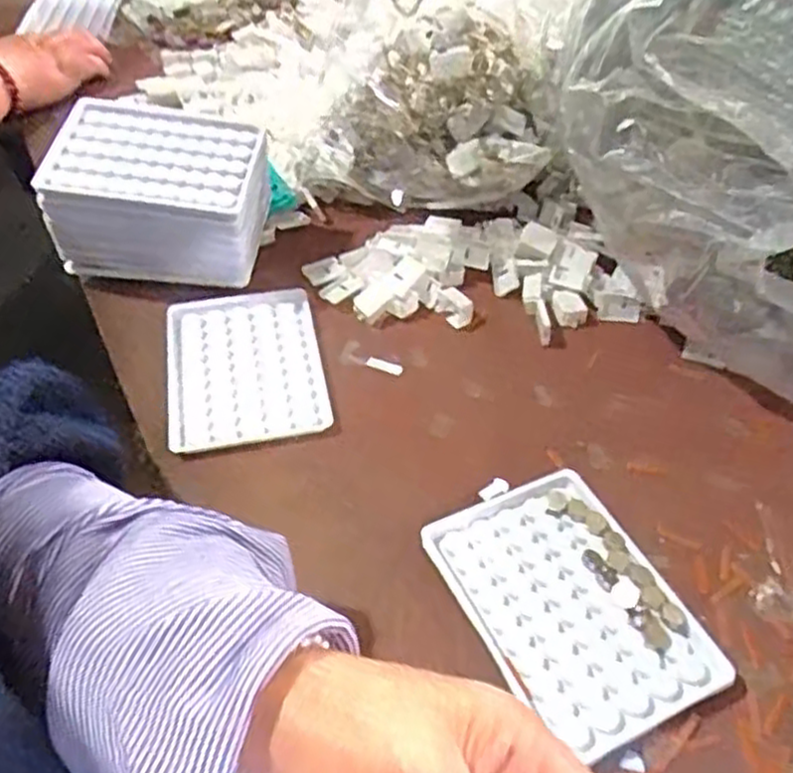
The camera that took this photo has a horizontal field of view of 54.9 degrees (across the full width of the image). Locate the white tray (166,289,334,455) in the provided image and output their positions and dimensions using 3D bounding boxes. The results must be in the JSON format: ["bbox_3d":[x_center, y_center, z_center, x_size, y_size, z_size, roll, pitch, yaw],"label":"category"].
[{"bbox_3d":[-0.098,-0.015,0.492,0.096,0.007,0.131,-9,47,-8],"label":"white tray"}]

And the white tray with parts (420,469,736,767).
[{"bbox_3d":[0.083,0.103,0.370,0.090,0.014,0.132,-21,50,-18],"label":"white tray with parts"}]

